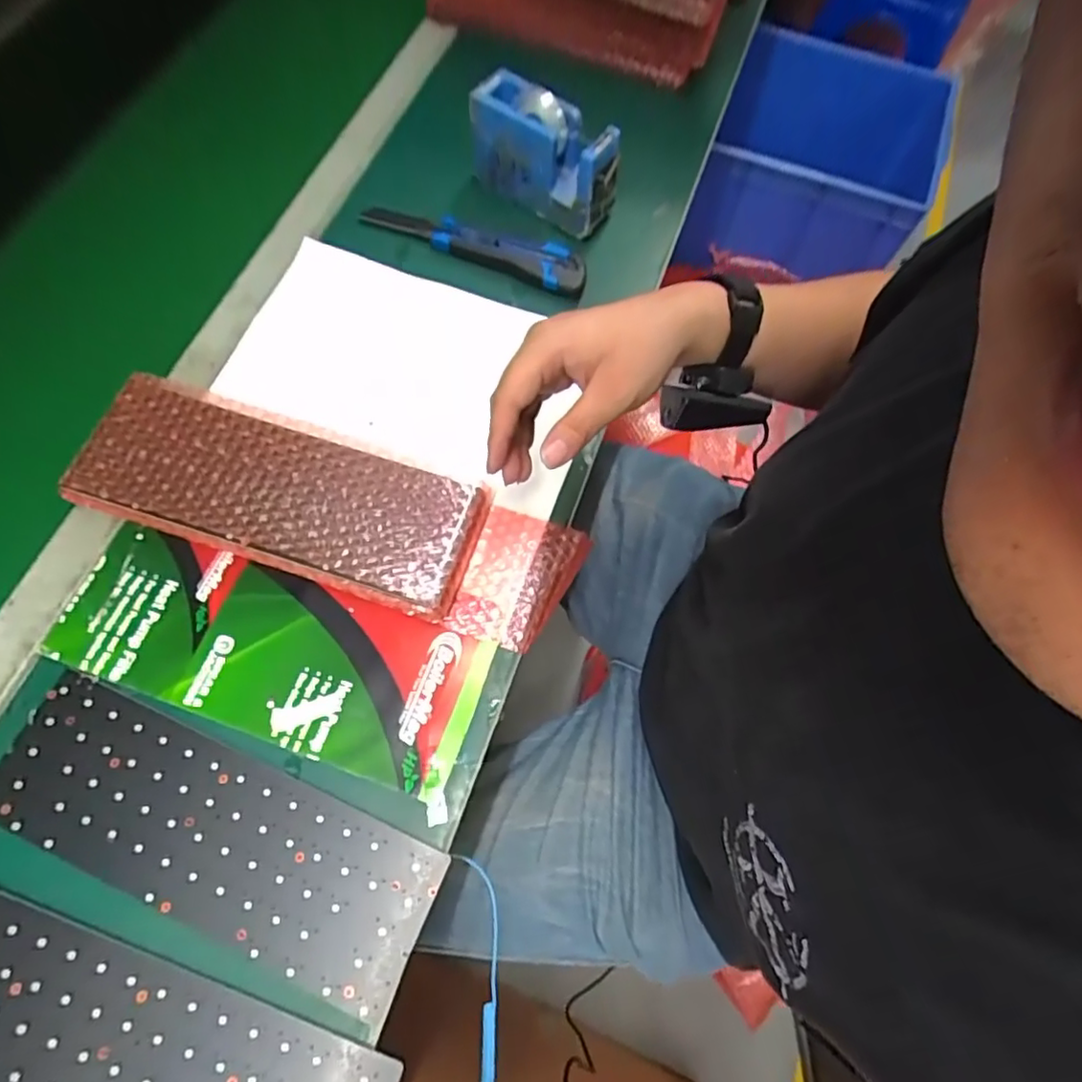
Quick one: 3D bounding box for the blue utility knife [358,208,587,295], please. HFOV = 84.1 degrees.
[{"bbox_3d":[-0.060,-0.263,0.526,0.203,0.014,0.039,17,69,4],"label":"blue utility knife"}]

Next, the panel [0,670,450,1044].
[{"bbox_3d":[-0.201,0.178,0.366,0.278,0.005,0.099,24,70,7],"label":"panel"}]

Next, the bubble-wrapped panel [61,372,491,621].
[{"bbox_3d":[-0.186,-0.033,0.433,0.282,0.031,0.102,18,69,4],"label":"bubble-wrapped panel"}]

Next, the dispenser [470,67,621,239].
[{"bbox_3d":[0.006,-0.349,0.535,0.131,0.069,0.079,26,70,7],"label":"dispenser"}]

